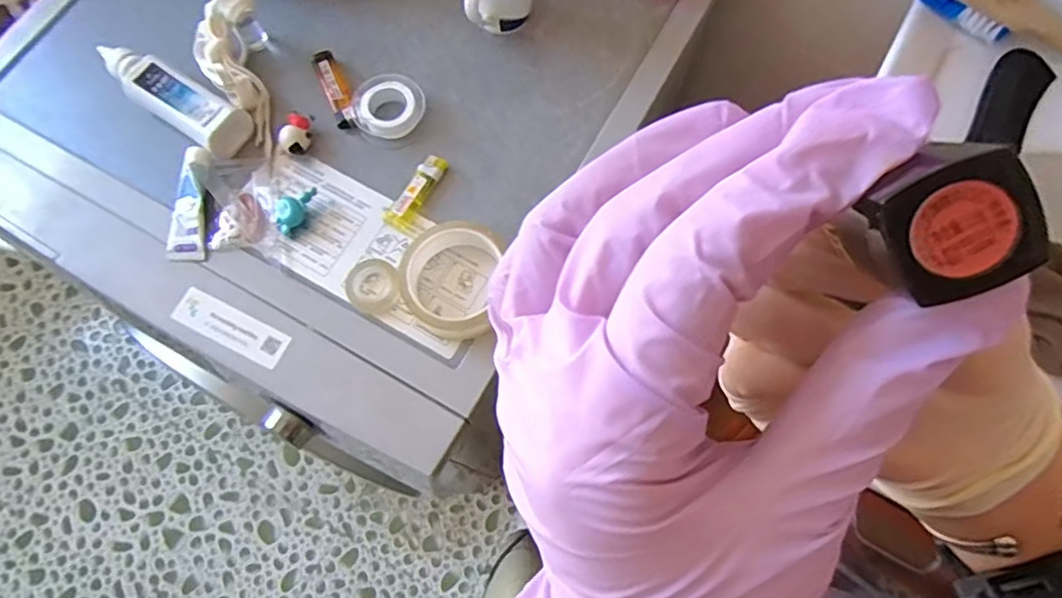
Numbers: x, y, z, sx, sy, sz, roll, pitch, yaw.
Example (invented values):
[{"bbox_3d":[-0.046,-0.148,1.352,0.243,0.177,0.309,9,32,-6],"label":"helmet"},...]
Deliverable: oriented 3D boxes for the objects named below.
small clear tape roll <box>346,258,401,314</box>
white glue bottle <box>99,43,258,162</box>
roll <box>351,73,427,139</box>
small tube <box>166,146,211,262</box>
[{"bbox_3d":[-0.137,-0.012,0.531,0.047,0.009,0.051,-9,73,-3],"label":"small clear tape roll"},{"bbox_3d":[-0.334,-0.187,0.571,0.161,0.041,0.047,31,75,9],"label":"white glue bottle"},{"bbox_3d":[-0.133,-0.182,0.576,0.067,0.022,0.058,-17,74,-5],"label":"roll"},{"bbox_3d":[-0.304,-0.084,0.546,0.032,0.015,0.101,-3,73,-1],"label":"small tube"}]

